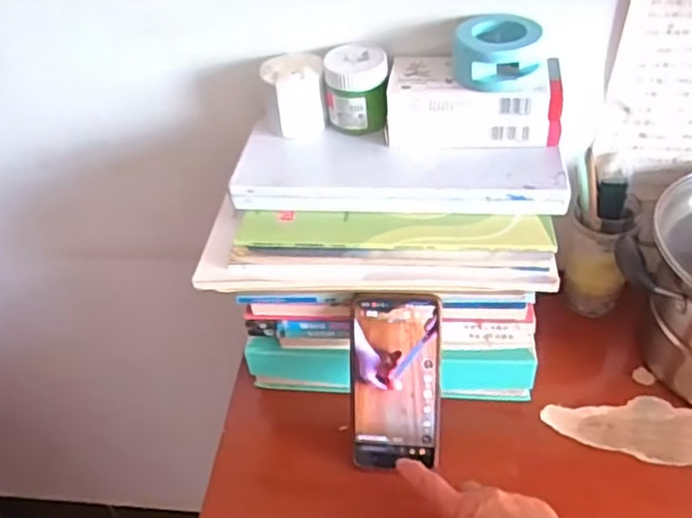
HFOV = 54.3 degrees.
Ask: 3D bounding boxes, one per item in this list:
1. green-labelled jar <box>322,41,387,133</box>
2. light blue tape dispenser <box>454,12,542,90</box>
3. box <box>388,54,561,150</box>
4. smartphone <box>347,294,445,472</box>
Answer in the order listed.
[{"bbox_3d":[0.010,-0.155,0.618,0.055,0.061,0.056,-2,43,2],"label":"green-labelled jar"},{"bbox_3d":[0.126,-0.177,0.569,0.069,0.044,0.056,6,44,10],"label":"light blue tape dispenser"},{"bbox_3d":[0.114,-0.141,0.601,0.149,0.053,0.070,3,44,7],"label":"box"},{"bbox_3d":[0.043,0.108,0.587,0.078,0.164,0.008,2,15,6],"label":"smartphone"}]

